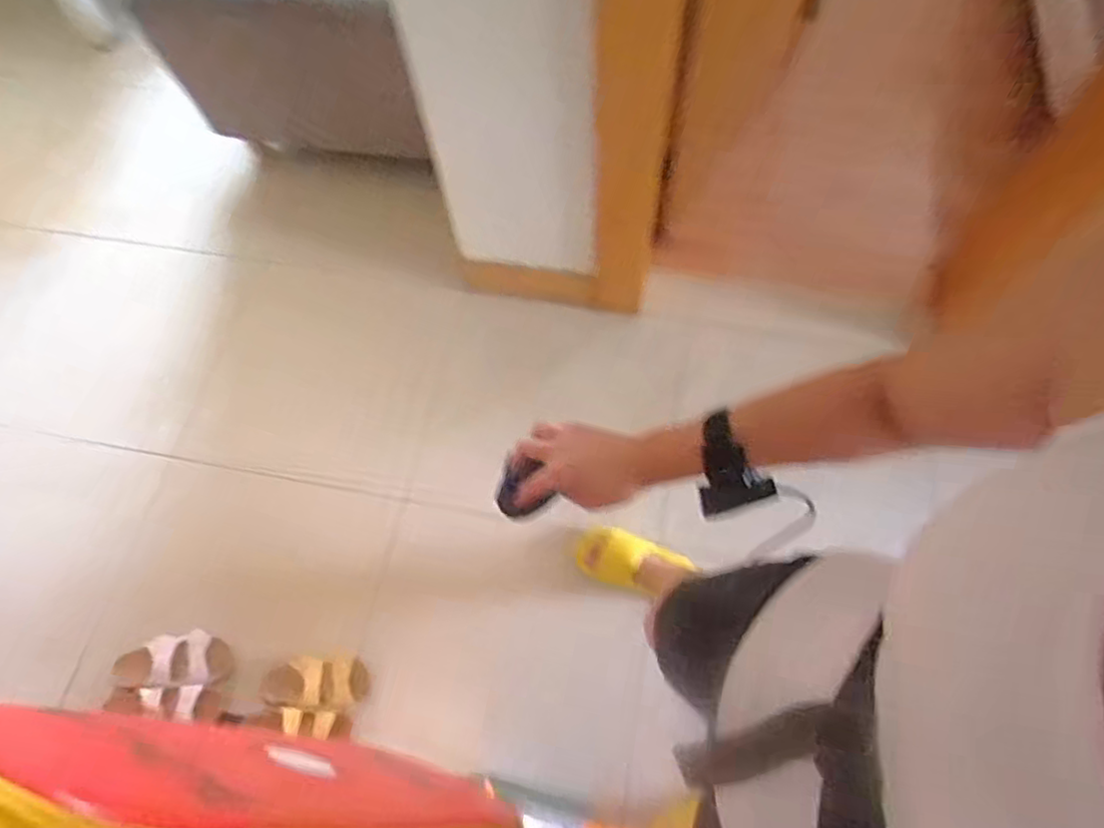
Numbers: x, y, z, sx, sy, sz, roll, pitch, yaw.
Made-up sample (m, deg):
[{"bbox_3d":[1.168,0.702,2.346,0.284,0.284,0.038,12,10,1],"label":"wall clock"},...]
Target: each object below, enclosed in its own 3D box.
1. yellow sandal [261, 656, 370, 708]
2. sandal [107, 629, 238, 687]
[{"bbox_3d":[-0.484,0.552,1.351,0.206,0.042,0.102,0,66,3],"label":"yellow sandal"},{"bbox_3d":[-0.804,0.515,1.375,0.255,0.060,0.110,-3,66,1],"label":"sandal"}]

